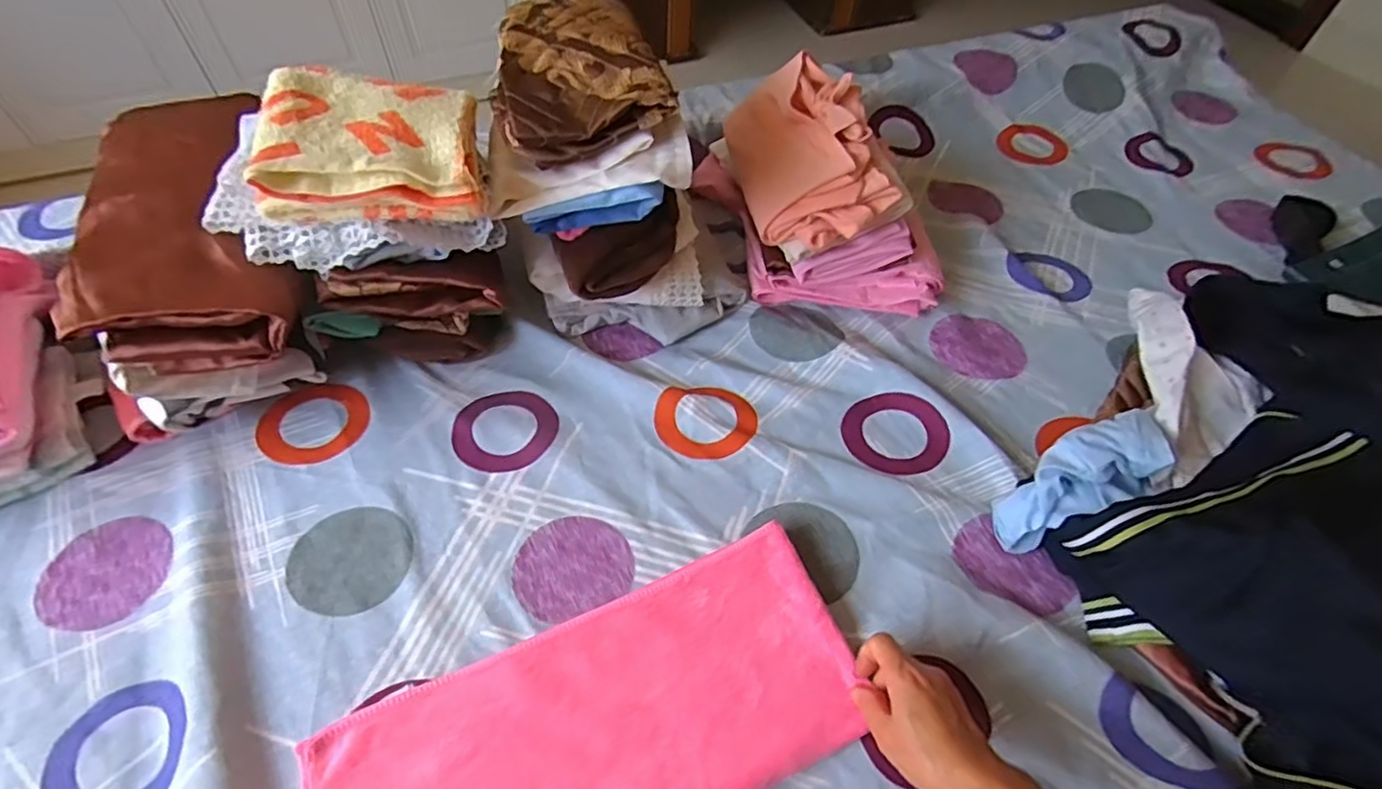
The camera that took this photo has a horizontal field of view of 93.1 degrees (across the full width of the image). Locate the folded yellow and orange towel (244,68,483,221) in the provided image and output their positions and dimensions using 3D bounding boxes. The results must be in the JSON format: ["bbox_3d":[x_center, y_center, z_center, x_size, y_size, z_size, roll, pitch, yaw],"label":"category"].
[{"bbox_3d":[-0.253,-0.207,0.526,0.151,0.050,0.155,-9,54,-9],"label":"folded yellow and orange towel"}]

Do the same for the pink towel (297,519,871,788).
[{"bbox_3d":[-0.059,0.230,0.453,0.361,0.011,0.159,-20,58,-17],"label":"pink towel"}]

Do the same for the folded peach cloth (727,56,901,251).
[{"bbox_3d":[0.117,-0.260,0.695,0.146,0.049,0.233,-23,64,19],"label":"folded peach cloth"}]

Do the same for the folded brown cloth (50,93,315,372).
[{"bbox_3d":[-0.420,-0.147,0.544,0.153,0.080,0.273,-18,56,-16],"label":"folded brown cloth"}]

